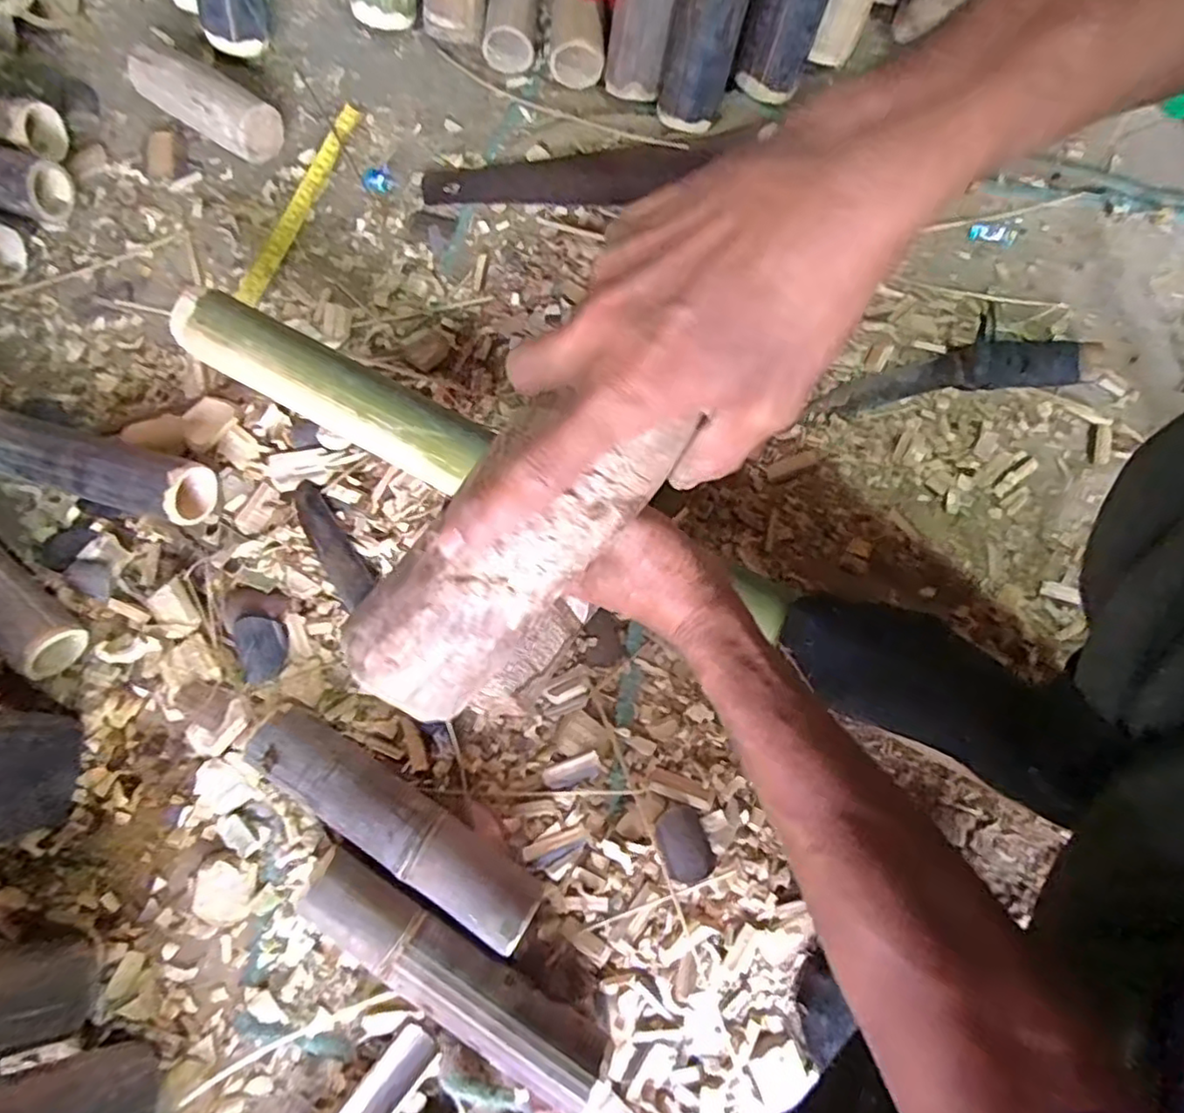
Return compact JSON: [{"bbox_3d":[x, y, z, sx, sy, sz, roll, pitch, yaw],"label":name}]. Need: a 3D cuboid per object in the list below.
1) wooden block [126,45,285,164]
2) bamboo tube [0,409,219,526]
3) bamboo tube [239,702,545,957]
[{"bbox_3d":[-0.399,-0.469,0.693,0.164,0.060,0.055,30,80,7],"label":"wooden block"},{"bbox_3d":[-0.469,-0.086,0.596,0.254,0.055,0.054,16,78,4],"label":"bamboo tube"},{"bbox_3d":[-0.159,0.214,0.540,0.259,0.057,0.056,34,80,7],"label":"bamboo tube"}]

